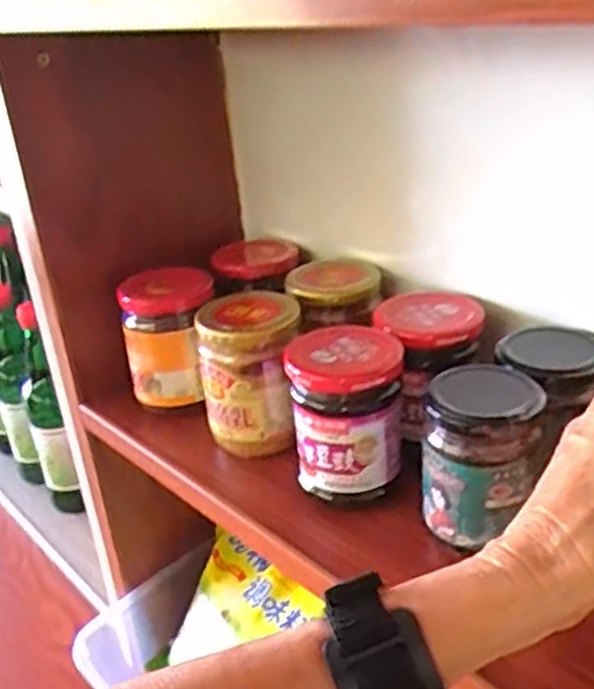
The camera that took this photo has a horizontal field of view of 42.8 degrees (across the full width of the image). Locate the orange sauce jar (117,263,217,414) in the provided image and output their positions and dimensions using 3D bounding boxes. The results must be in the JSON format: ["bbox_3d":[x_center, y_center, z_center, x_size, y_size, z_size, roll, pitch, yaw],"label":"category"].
[{"bbox_3d":[-0.091,-0.005,0.542,0.068,0.083,0.057,-10,27,-9],"label":"orange sauce jar"}]

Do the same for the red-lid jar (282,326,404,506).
[{"bbox_3d":[0.029,0.041,0.439,0.061,0.085,0.059,-5,26,2],"label":"red-lid jar"}]

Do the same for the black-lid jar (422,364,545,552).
[{"bbox_3d":[0.092,0.054,0.388,0.059,0.074,0.057,1,27,14],"label":"black-lid jar"}]

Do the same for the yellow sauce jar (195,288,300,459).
[{"bbox_3d":[-0.030,0.018,0.493,0.066,0.087,0.062,-5,26,2],"label":"yellow sauce jar"}]

